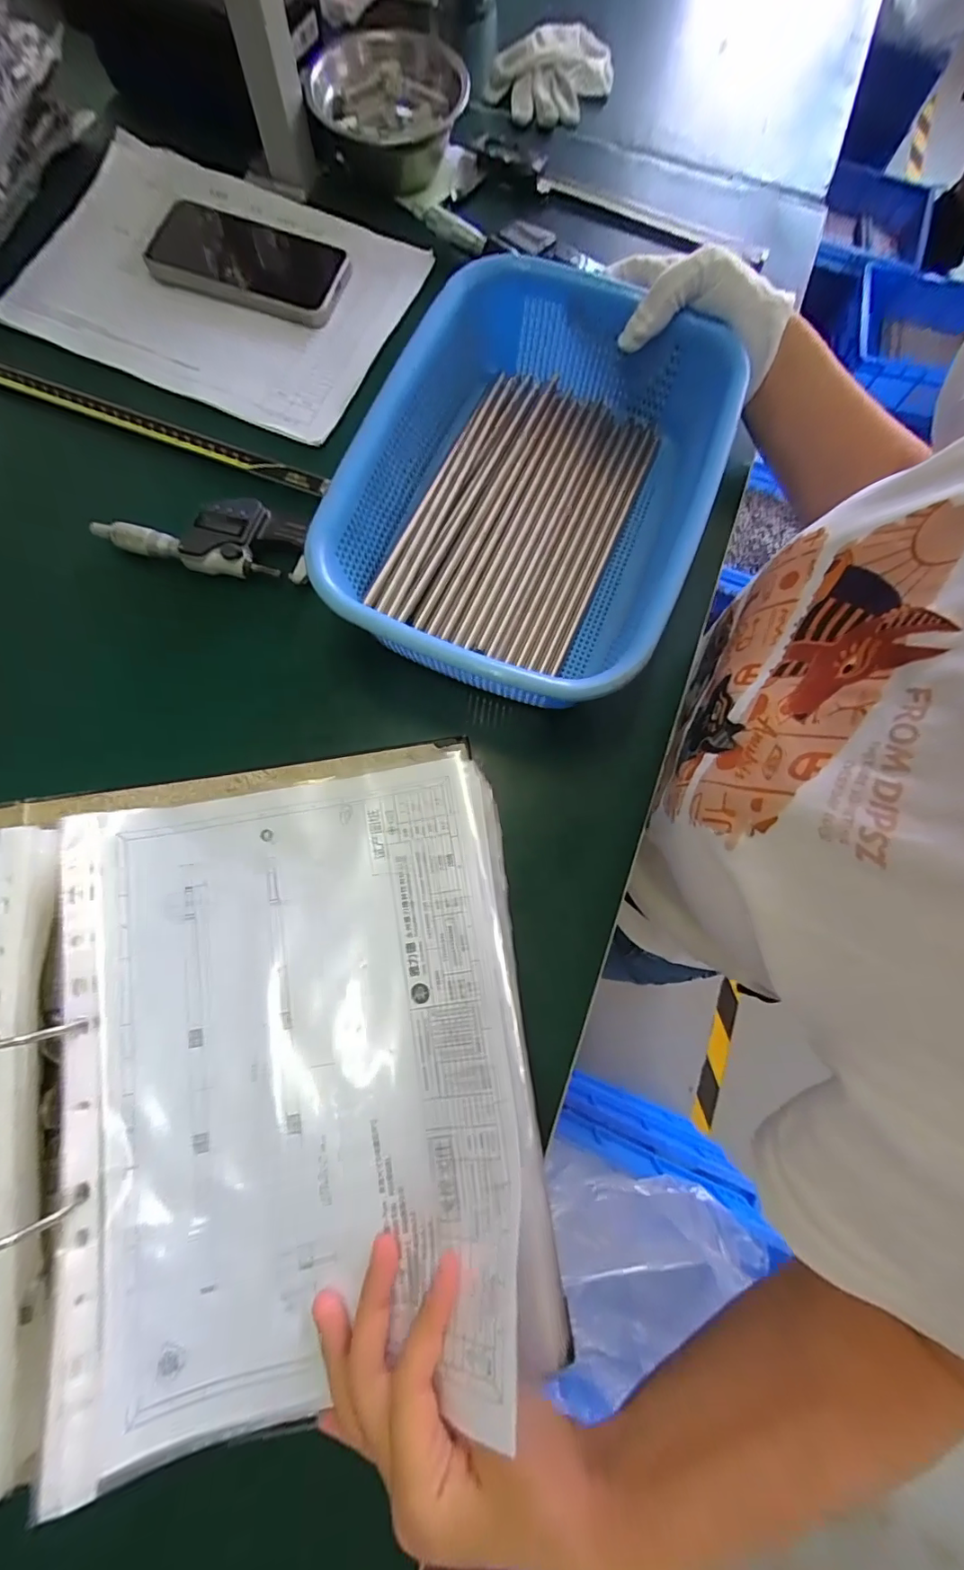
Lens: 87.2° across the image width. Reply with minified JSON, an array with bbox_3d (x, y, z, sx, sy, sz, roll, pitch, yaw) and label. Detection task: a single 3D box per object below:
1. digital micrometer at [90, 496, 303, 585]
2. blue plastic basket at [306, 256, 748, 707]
[{"bbox_3d":[-0.197,-0.178,0.362,0.148,0.025,0.052,6,76,-1],"label":"digital micrometer"},{"bbox_3d":[0.033,-0.189,0.336,0.214,0.074,0.282,26,76,5],"label":"blue plastic basket"}]

